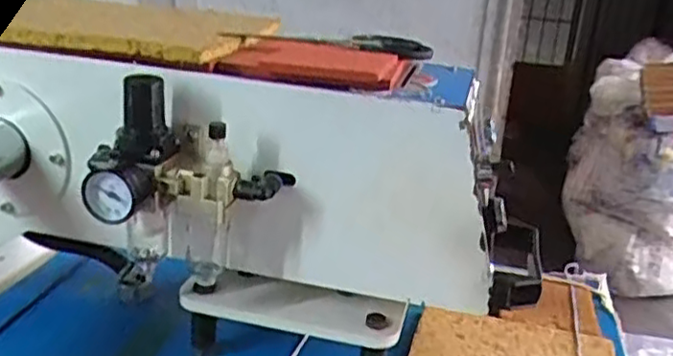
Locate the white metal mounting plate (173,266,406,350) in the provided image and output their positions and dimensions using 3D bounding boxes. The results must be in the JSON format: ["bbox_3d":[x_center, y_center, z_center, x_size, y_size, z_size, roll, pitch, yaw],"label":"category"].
[{"bbox_3d":[-0.037,0.103,0.543,0.178,0.042,0.012,10,-5,7],"label":"white metal mounting plate"}]

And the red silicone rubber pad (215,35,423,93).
[{"bbox_3d":[-0.016,-0.091,0.523,0.140,0.018,0.087,9,21,12],"label":"red silicone rubber pad"}]

